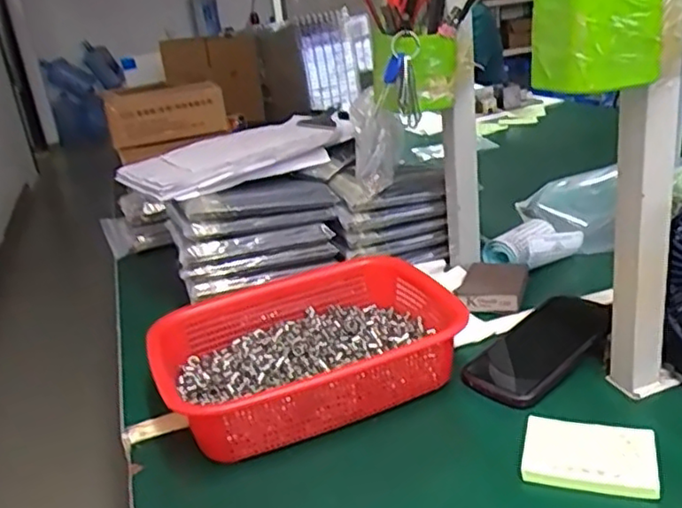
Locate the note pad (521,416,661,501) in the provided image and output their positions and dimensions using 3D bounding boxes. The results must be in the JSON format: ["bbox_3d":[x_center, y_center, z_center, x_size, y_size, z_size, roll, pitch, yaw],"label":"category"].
[{"bbox_3d":[0.191,0.156,0.497,0.094,0.012,0.065,2,25,21],"label":"note pad"}]

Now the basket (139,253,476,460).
[{"bbox_3d":[-0.026,0.092,0.641,0.287,0.072,0.204,-15,24,-17],"label":"basket"}]

